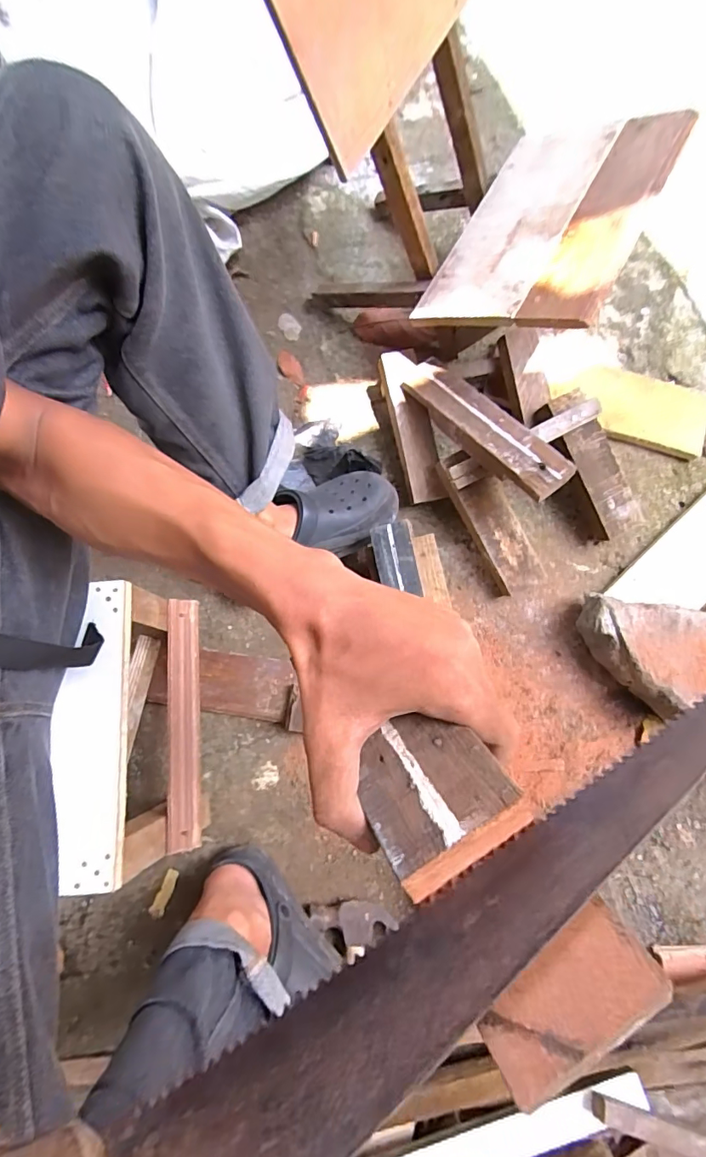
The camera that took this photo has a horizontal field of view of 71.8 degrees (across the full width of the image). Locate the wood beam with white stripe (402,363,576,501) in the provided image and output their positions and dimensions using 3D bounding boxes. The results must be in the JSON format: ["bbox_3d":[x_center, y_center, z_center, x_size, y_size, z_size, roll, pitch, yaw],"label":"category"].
[{"bbox_3d":[0.173,-0.204,0.657,0.071,0.041,0.271,-38,65,-7],"label":"wood beam with white stripe"}]

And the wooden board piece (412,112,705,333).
[{"bbox_3d":[0.244,-0.448,0.611,0.226,0.019,0.333,22,76,32],"label":"wooden board piece"}]

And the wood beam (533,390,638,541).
[{"bbox_3d":[0.342,-0.163,0.726,0.077,0.066,0.216,-30,98,-6],"label":"wood beam"}]

